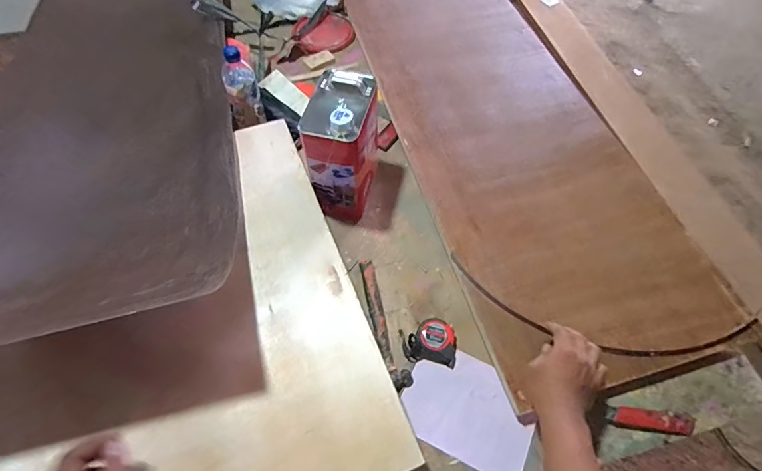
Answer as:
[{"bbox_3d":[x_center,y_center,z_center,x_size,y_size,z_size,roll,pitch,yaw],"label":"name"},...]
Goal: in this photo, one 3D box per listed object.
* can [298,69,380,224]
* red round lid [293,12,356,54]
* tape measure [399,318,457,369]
[{"bbox_3d":[-0.069,-0.173,0.786,0.112,0.225,0.162,7,57,5],"label":"can"},{"bbox_3d":[-0.158,-0.571,1.170,0.163,0.025,0.144,-20,59,-12],"label":"red round lid"},{"bbox_3d":[0.084,0.181,0.716,0.097,0.040,0.072,10,59,5],"label":"tape measure"}]

